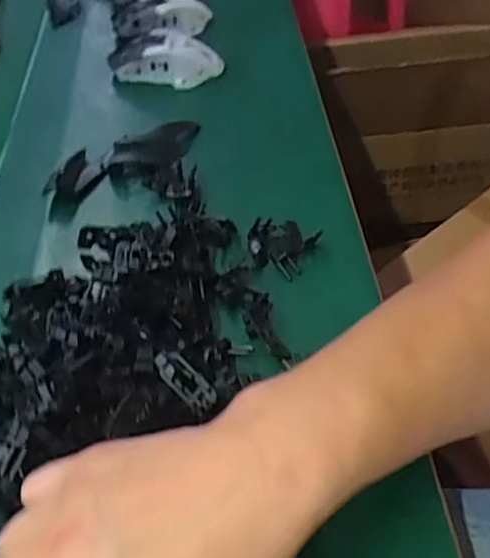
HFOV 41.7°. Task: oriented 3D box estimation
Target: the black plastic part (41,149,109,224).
[{"bbox_3d":[-0.140,-0.079,0.537,0.031,0.029,0.080,9,47,8],"label":"black plastic part"}]

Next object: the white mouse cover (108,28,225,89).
[{"bbox_3d":[-0.082,-0.230,0.667,0.116,0.053,0.056,-5,45,-1],"label":"white mouse cover"}]

